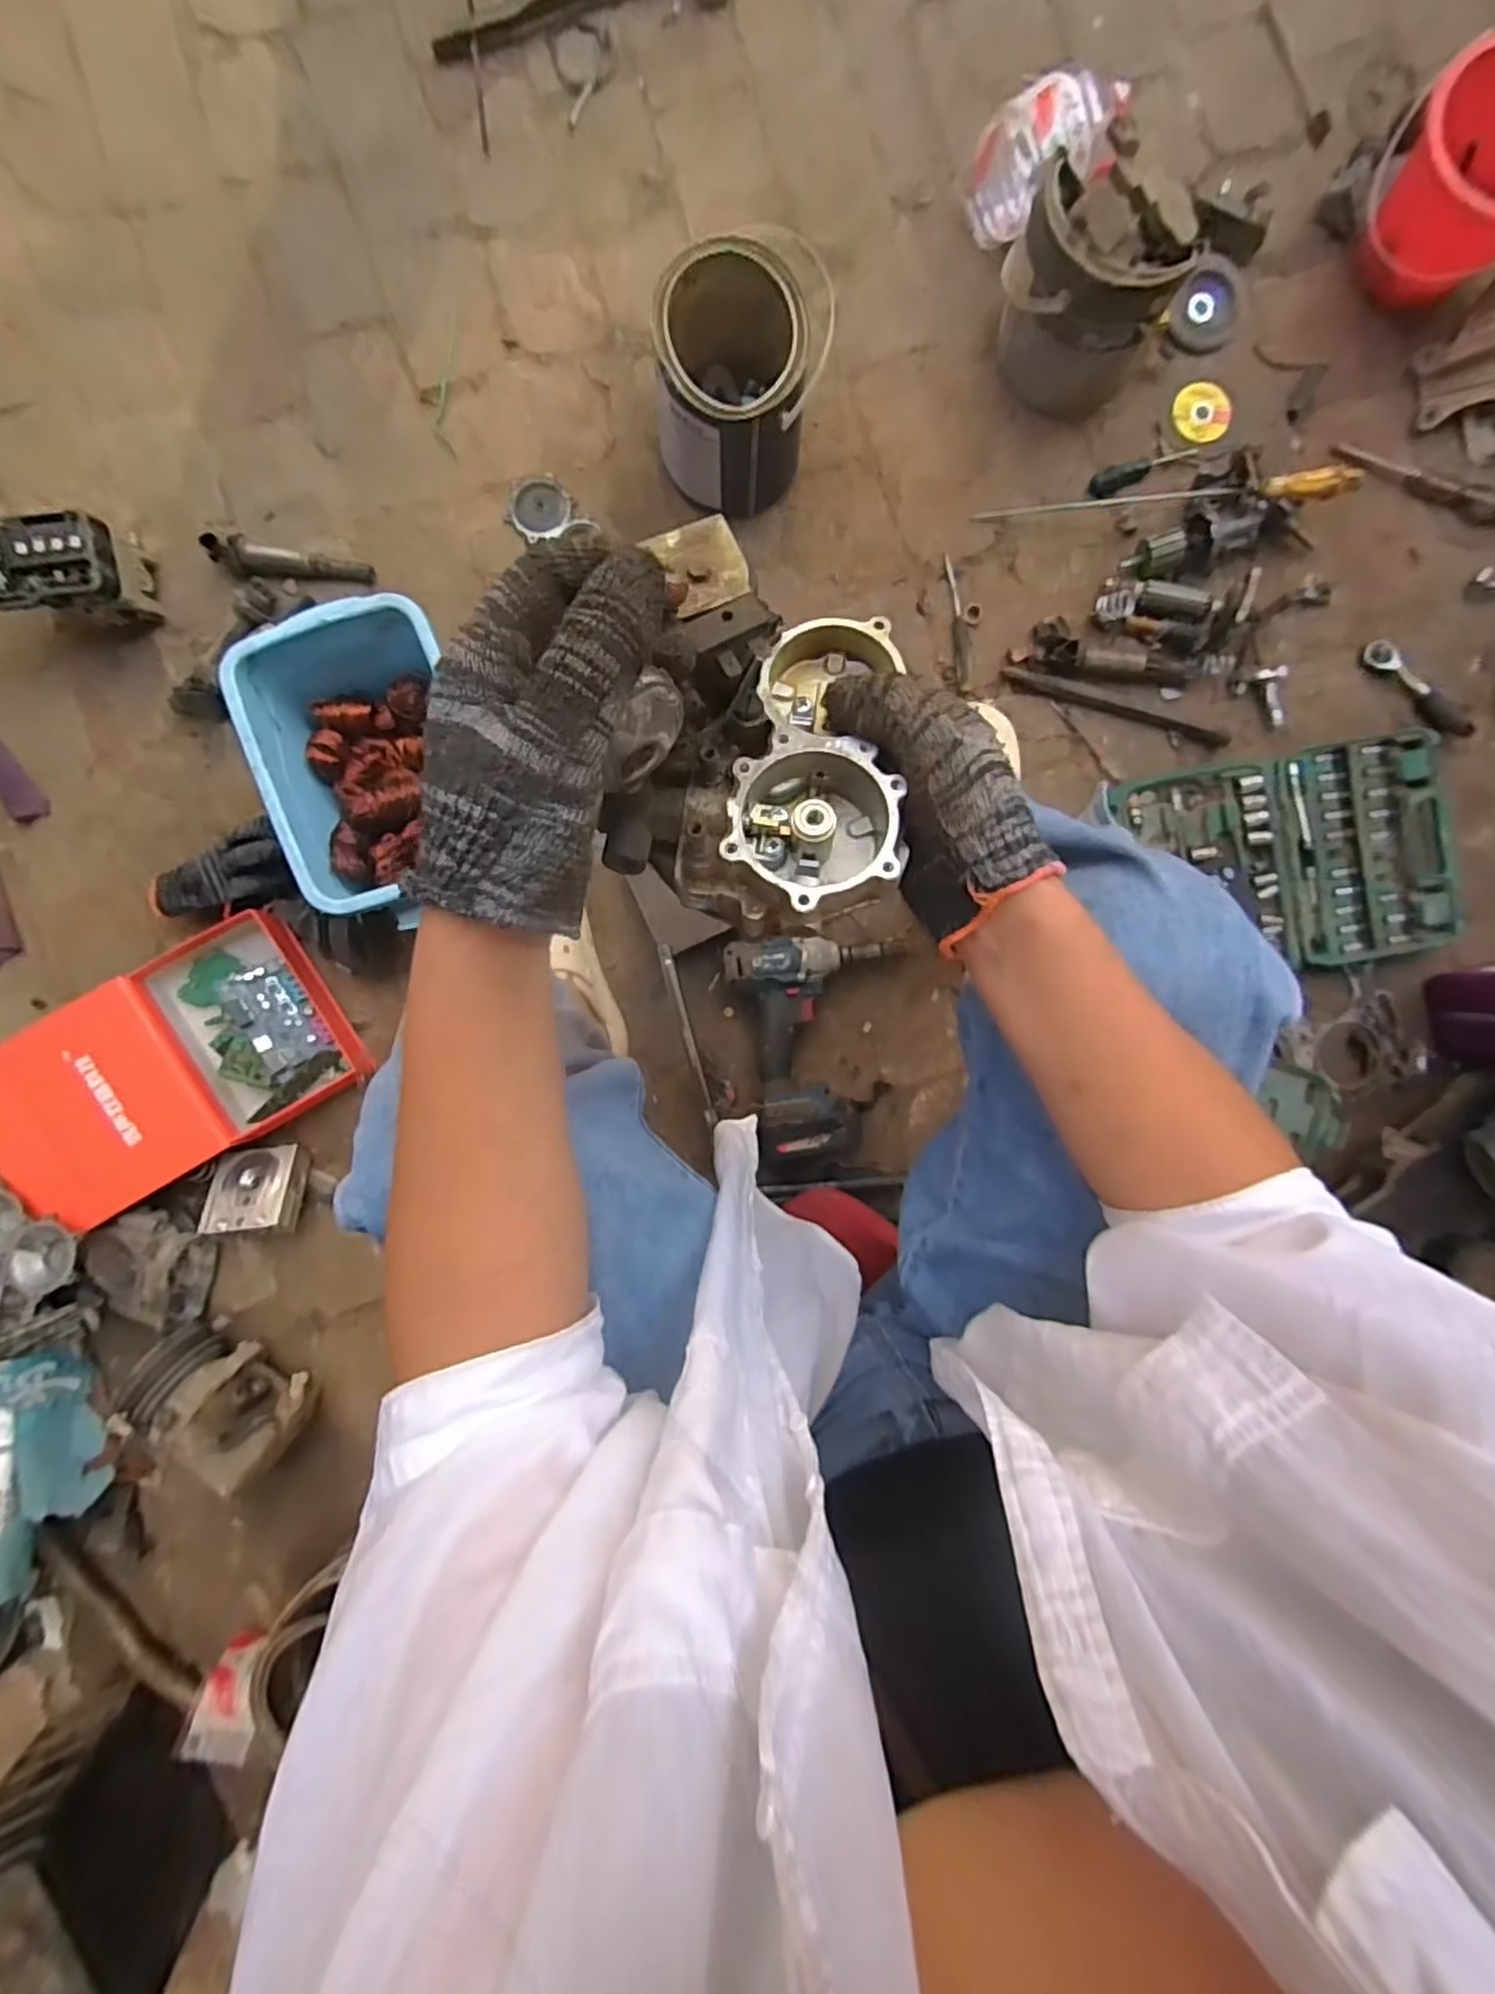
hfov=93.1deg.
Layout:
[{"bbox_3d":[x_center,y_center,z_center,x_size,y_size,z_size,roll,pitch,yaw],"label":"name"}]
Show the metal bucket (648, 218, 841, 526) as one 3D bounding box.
[{"bbox_3d":[-0.016,-0.607,0.728,0.151,0.161,0.163,0,92,-1],"label":"metal bucket"}]

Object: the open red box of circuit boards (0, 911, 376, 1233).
[{"bbox_3d":[-0.626,0.079,0.783,0.353,0.110,0.217,-31,92,1],"label":"open red box of circuit boards"}]

